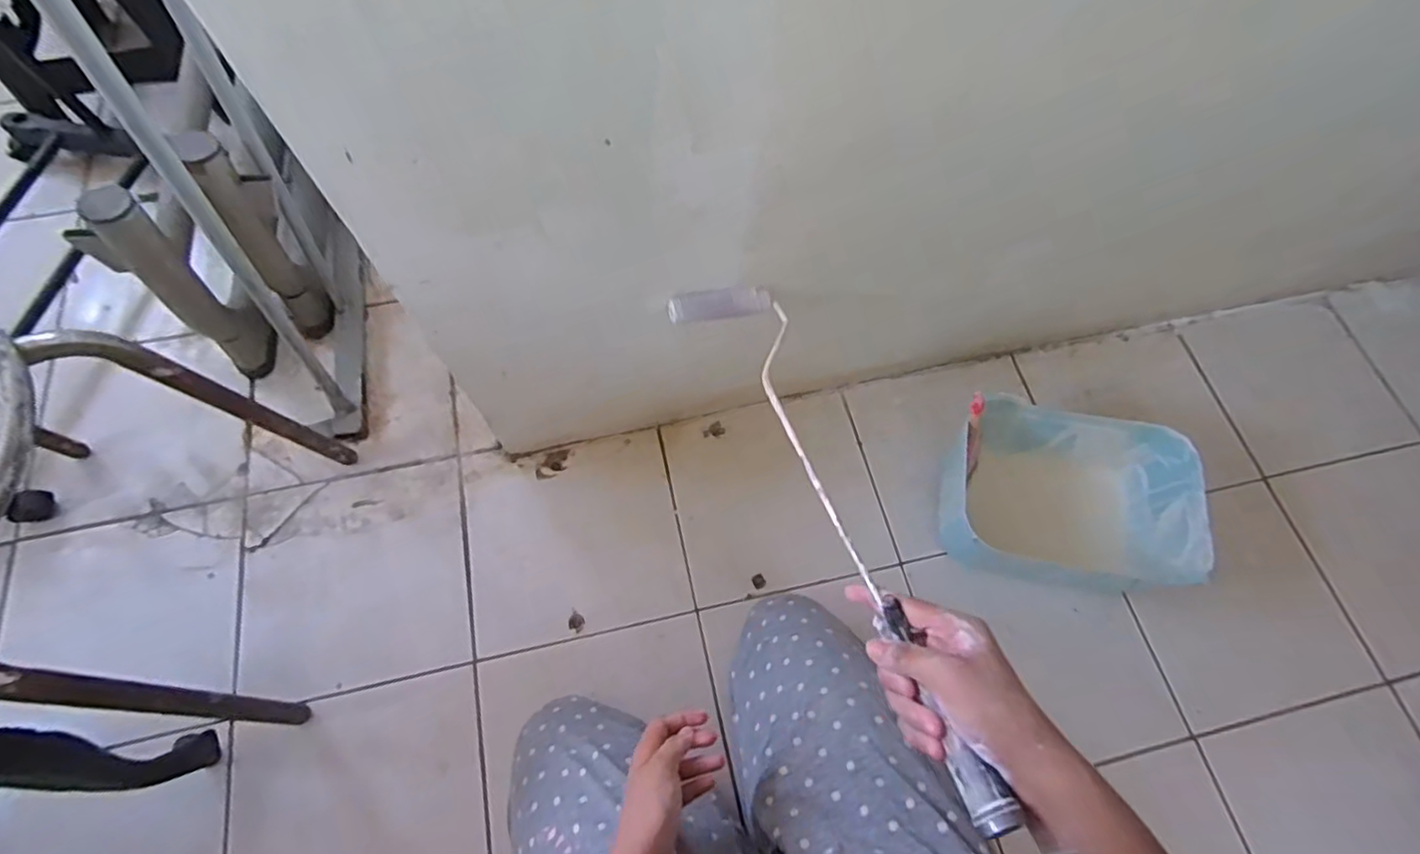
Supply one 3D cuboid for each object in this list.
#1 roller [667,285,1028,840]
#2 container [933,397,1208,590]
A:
[{"bbox_3d":[0.088,0.038,0.533,0.118,0.032,0.540,-14,47,-8],"label":"roller"},{"bbox_3d":[0.475,0.093,0.870,0.303,0.149,0.212,12,66,3],"label":"container"}]

